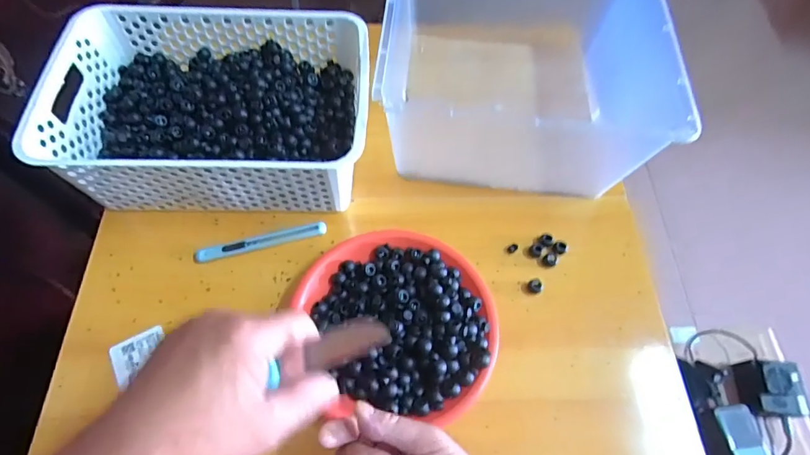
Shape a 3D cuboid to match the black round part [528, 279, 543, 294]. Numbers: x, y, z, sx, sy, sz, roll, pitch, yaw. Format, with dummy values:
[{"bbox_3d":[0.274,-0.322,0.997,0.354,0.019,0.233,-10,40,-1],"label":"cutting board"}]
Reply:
[{"bbox_3d":[0.138,0.062,0.473,0.015,0.010,0.014,2,62,-3],"label":"black round part"}]

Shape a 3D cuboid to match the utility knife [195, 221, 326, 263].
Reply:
[{"bbox_3d":[-0.154,0.016,0.483,0.136,0.010,0.015,-13,64,-11],"label":"utility knife"}]

